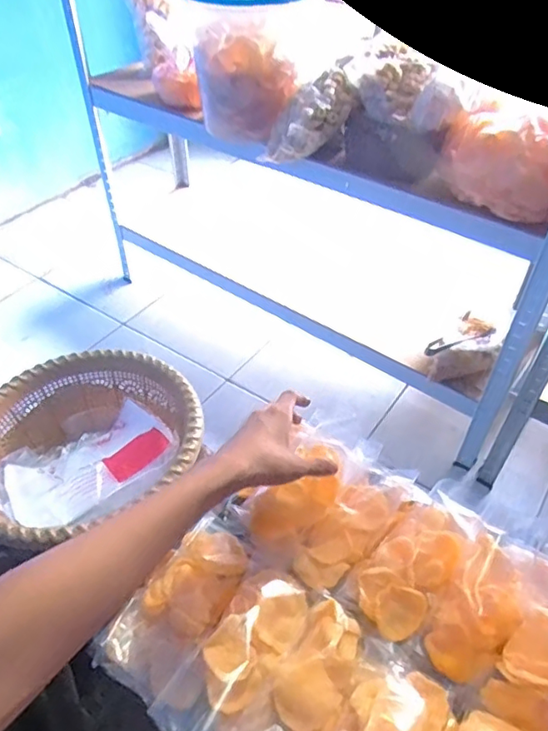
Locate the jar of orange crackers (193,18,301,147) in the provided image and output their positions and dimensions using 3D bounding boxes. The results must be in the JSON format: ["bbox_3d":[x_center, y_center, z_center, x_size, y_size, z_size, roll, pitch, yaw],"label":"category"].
[{"bbox_3d":[-0.051,-0.542,1.075,0.135,0.203,0.151,-27,52,-24],"label":"jar of orange crackers"}]

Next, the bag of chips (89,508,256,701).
[{"bbox_3d":[-0.099,0.252,0.588,0.103,0.034,0.180,25,51,22],"label":"bag of chips"}]

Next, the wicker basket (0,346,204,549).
[{"bbox_3d":[-0.227,0.102,0.676,0.255,0.115,0.228,-21,49,-19],"label":"wicker basket"}]

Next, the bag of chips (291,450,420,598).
[{"bbox_3d":[0.100,0.177,0.640,0.086,0.050,0.183,23,50,21],"label":"bag of chips"}]

